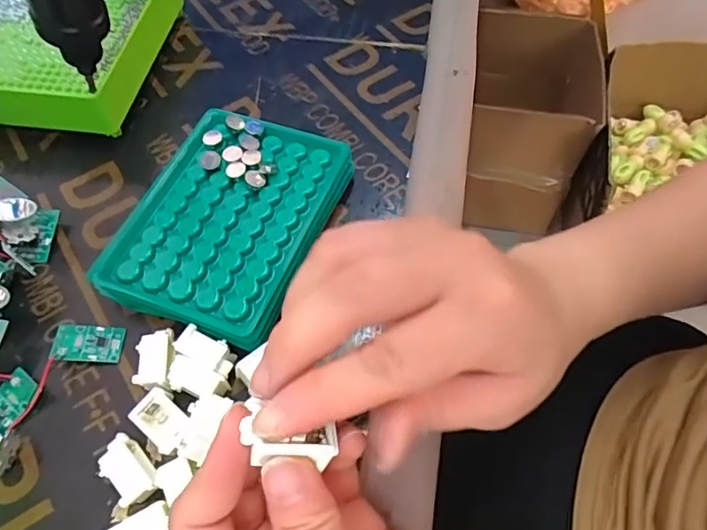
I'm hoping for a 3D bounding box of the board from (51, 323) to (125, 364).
[{"bbox_3d":[-0.135,0.039,0.269,0.032,0.008,0.020,-1,59,2],"label":"board"}]

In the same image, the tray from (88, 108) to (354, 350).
[{"bbox_3d":[-0.069,-0.025,0.293,0.102,0.025,0.130,20,62,14],"label":"tray"}]

